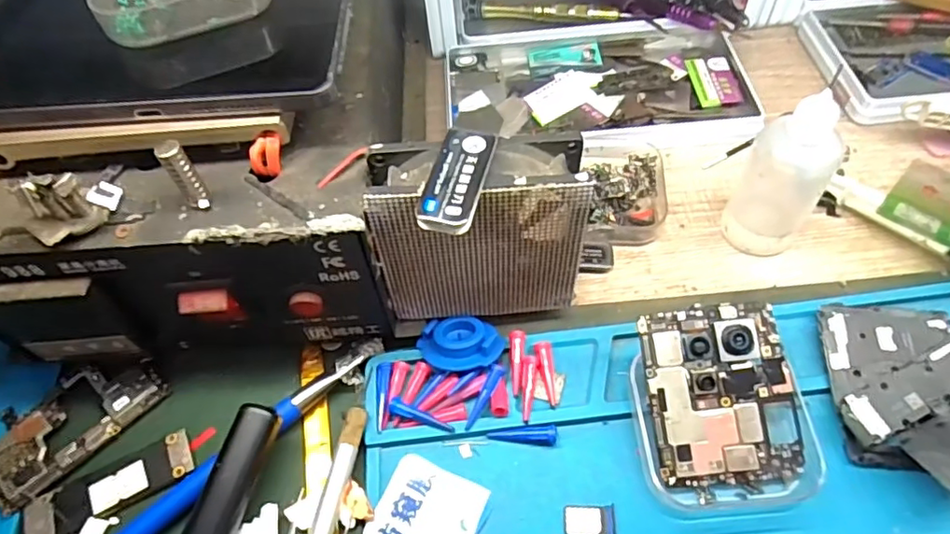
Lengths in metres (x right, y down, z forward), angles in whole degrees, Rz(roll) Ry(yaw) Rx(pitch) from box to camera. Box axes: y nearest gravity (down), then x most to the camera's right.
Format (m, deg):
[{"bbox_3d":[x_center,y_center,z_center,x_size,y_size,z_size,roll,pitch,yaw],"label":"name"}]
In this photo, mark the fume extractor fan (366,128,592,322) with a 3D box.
[{"bbox_3d":[0.003,-0.011,0.236,0.079,0.084,0.030,-5,56,1],"label":"fume extractor fan"}]

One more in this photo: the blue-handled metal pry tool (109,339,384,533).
[{"bbox_3d":[-0.106,0.081,0.226,0.167,0.013,0.016,-37,62,-19],"label":"blue-handled metal pry tool"}]

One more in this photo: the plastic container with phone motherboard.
[{"bbox_3d":[0.093,0.053,0.221,0.063,0.027,0.071,-10,56,-3],"label":"plastic container with phone motherboard"}]

